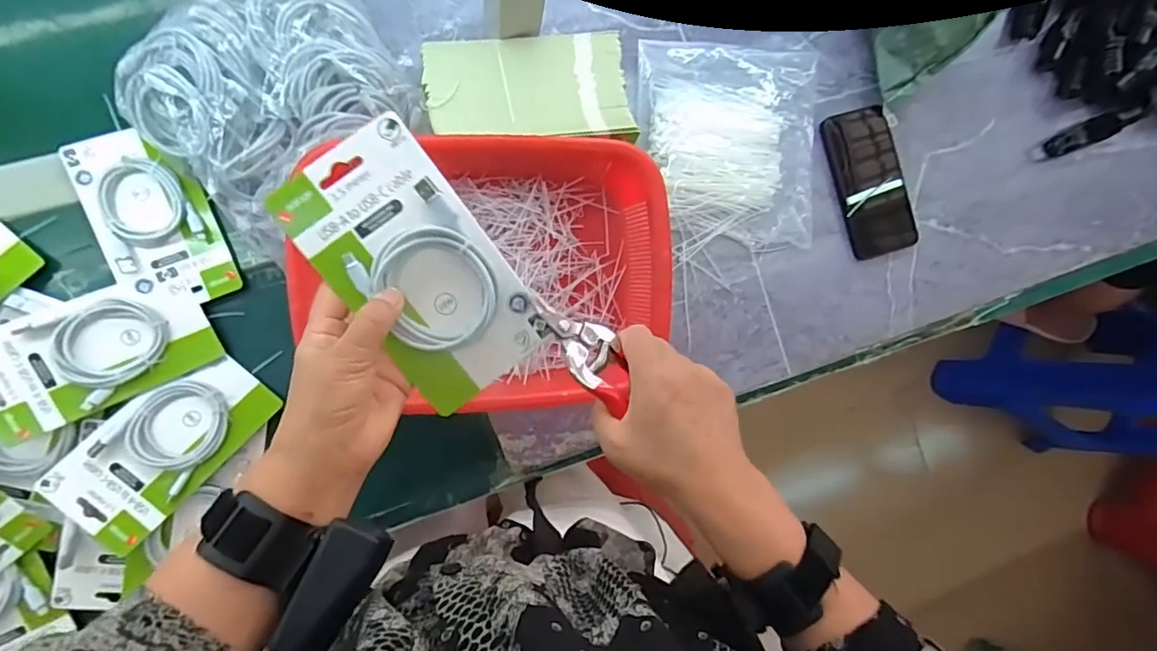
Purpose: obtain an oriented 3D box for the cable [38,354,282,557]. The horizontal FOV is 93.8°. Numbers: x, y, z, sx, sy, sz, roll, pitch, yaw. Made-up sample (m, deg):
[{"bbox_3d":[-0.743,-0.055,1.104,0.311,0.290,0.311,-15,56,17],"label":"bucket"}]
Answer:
[{"bbox_3d":[-0.384,0.111,0.506,0.100,0.017,0.178,43,72,-5],"label":"cable"}]

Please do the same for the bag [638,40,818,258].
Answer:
[{"bbox_3d":[0.170,-0.201,0.608,0.201,0.026,0.225,1,89,-8],"label":"bag"}]

